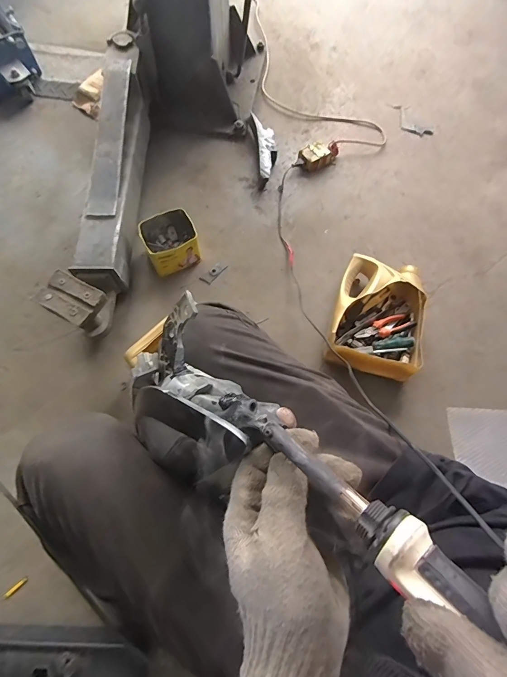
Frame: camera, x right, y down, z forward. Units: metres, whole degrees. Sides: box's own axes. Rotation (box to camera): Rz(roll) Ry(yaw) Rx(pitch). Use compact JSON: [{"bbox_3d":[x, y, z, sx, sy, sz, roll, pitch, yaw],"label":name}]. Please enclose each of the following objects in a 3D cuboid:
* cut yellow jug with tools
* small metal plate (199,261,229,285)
[{"bbox_3d":[0.301,-0.056,0.857,0.208,0.095,0.290,17,67,5],"label":"cut yellow jug with tools"},{"bbox_3d":[-0.104,-0.177,0.945,0.033,0.004,0.078,42,83,17],"label":"small metal plate"}]

